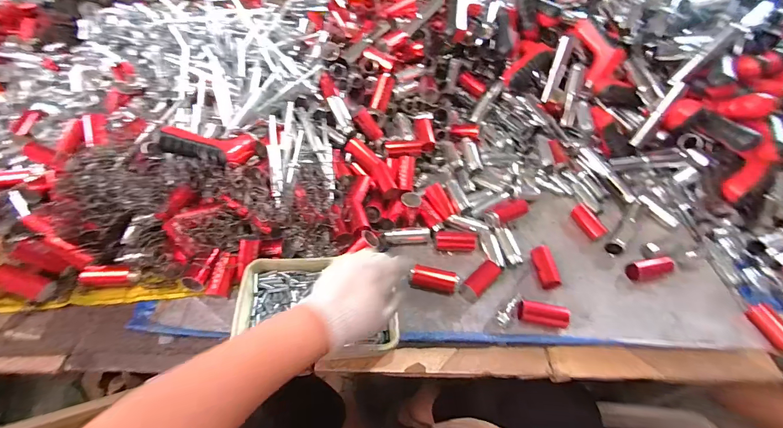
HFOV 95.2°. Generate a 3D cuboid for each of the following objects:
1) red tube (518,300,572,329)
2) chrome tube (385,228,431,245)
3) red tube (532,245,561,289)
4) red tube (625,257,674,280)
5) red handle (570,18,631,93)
[{"bbox_3d":[0.206,0.136,0.483,0.063,0.024,0.029,7,56,15],"label":"red tube"},{"bbox_3d":[0.027,0.036,0.575,0.072,0.021,0.020,-7,52,-8],"label":"chrome tube"},{"bbox_3d":[0.232,0.079,0.540,0.026,0.024,0.071,-1,51,-3],"label":"red tube"},{"bbox_3d":[0.395,0.083,0.545,0.073,0.020,0.027,-9,52,-10],"label":"red tube"},{"bbox_3d":[0.398,-0.311,0.693,0.061,0.061,0.156,-19,86,-15],"label":"red handle"}]

